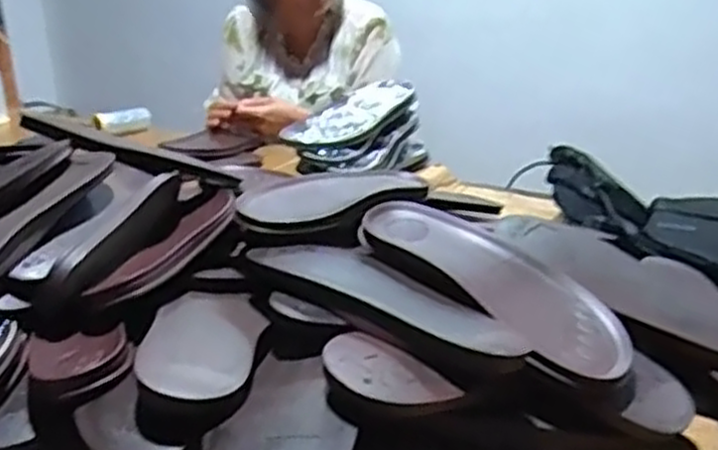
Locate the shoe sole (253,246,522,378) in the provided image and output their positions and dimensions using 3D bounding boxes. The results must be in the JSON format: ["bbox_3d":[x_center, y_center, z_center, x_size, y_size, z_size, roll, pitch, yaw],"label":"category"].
[{"bbox_3d":[0.027,0.059,0.636,0.248,0.036,0.096,14,26,35],"label":"shoe sole"}]

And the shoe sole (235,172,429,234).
[{"bbox_3d":[-0.029,-0.037,0.833,0.236,0.023,0.108,-20,28,-41],"label":"shoe sole"}]

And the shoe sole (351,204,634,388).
[{"bbox_3d":[0.118,0.047,0.675,0.099,0.025,0.270,-19,41,-39],"label":"shoe sole"}]

